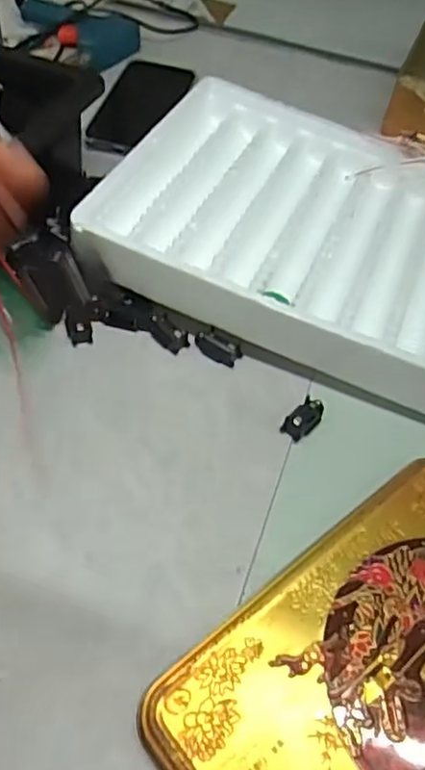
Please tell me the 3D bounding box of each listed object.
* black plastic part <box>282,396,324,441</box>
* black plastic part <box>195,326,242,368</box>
[{"bbox_3d":[0.062,0.022,0.418,0.018,0.012,0.032,37,57,21],"label":"black plastic part"},{"bbox_3d":[0.003,-0.028,0.452,0.034,0.009,0.017,31,55,17],"label":"black plastic part"}]

